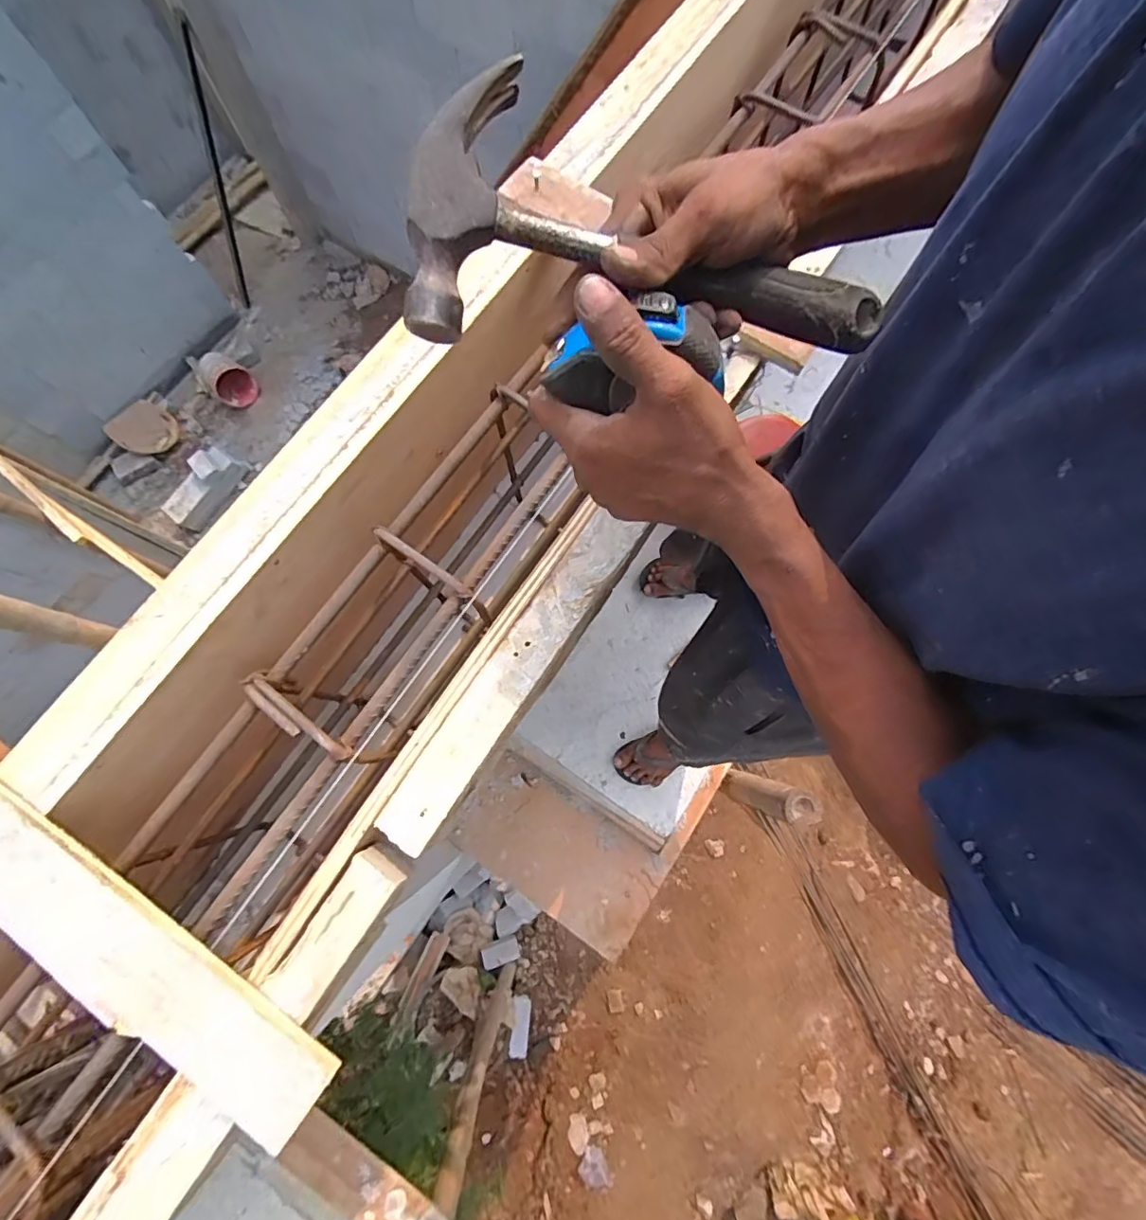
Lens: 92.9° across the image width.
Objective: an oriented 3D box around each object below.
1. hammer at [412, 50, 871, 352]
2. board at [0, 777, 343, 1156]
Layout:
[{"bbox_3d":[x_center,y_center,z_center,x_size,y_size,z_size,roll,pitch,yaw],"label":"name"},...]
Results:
[{"bbox_3d":[0.046,-0.173,0.275,0.244,0.030,0.107,2,99,-15],"label":"hammer"},{"bbox_3d":[-0.271,0.201,0.324,0.293,0.018,0.052,33,78,9],"label":"board"}]

